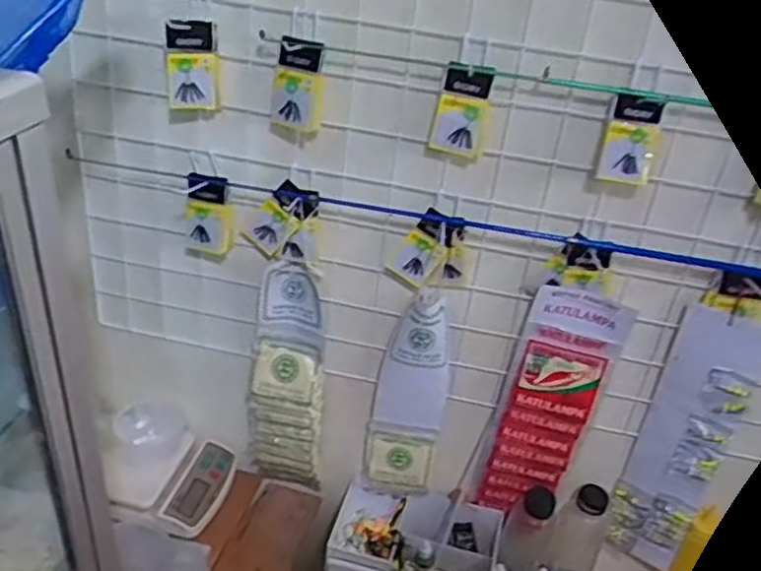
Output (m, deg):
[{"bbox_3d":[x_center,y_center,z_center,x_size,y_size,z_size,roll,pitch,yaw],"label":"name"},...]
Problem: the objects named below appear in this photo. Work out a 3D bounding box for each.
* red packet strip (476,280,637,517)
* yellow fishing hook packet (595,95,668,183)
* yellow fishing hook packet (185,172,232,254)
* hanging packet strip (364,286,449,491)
[{"bbox_3d":[0.217,0.162,0.952,0.113,0.361,0.026,10,31,4],"label":"red packet strip"},{"bbox_3d":[0.254,-0.143,0.750,0.054,0.099,0.021,6,42,9],"label":"yellow fishing hook packet"},{"bbox_3d":[-0.213,-0.088,0.911,0.059,0.099,0.015,16,32,13],"label":"yellow fishing hook packet"},{"bbox_3d":[0.039,0.151,0.987,0.092,0.314,0.035,11,31,5],"label":"hanging packet strip"}]

